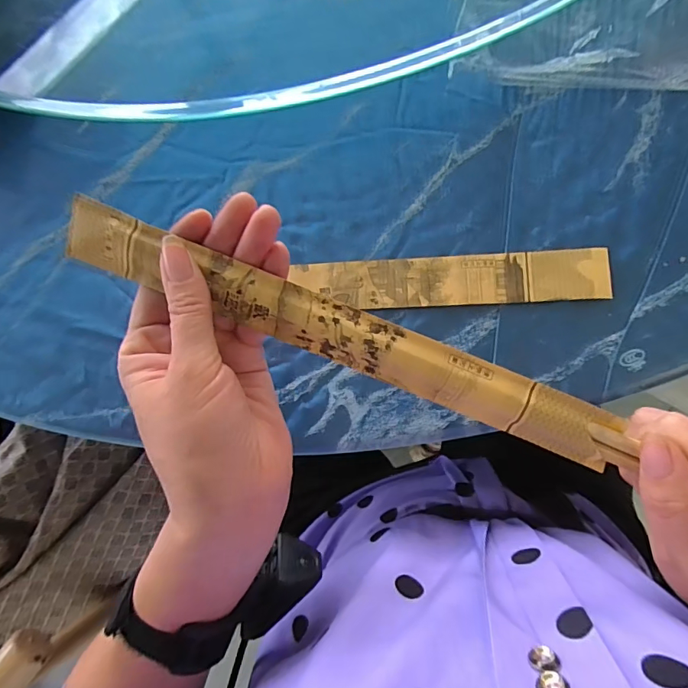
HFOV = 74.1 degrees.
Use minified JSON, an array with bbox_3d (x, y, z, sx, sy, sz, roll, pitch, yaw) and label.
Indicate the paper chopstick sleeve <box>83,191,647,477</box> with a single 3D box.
[{"bbox_3d":[-0.001,-0.003,0.205,0.262,0.005,0.027,22,109,2],"label":"paper chopstick sleeve"}]

